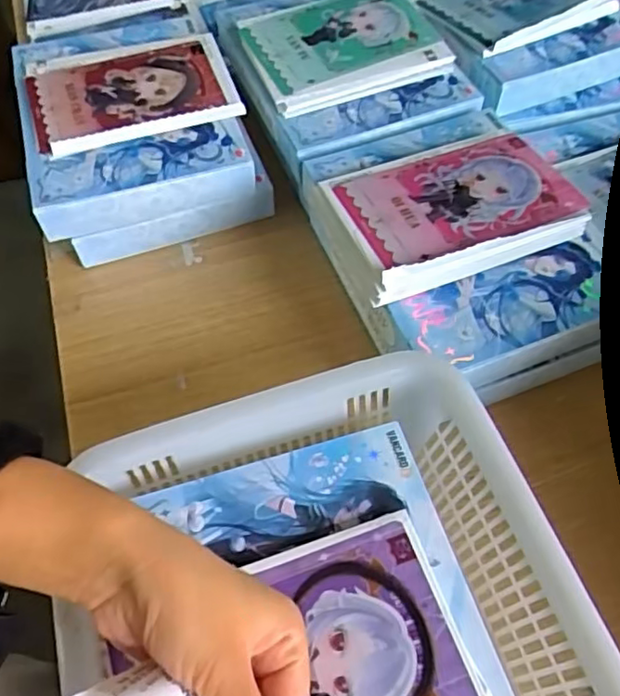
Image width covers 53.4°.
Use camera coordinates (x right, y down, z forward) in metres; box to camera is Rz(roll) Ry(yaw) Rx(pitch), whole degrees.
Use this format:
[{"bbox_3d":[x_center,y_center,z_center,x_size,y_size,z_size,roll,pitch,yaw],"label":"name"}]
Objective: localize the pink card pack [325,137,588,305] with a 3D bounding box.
[{"bbox_3d":[0.116,-0.116,0.499,0.183,0.025,0.131,-16,53,-9],"label":"pink card pack"}]

